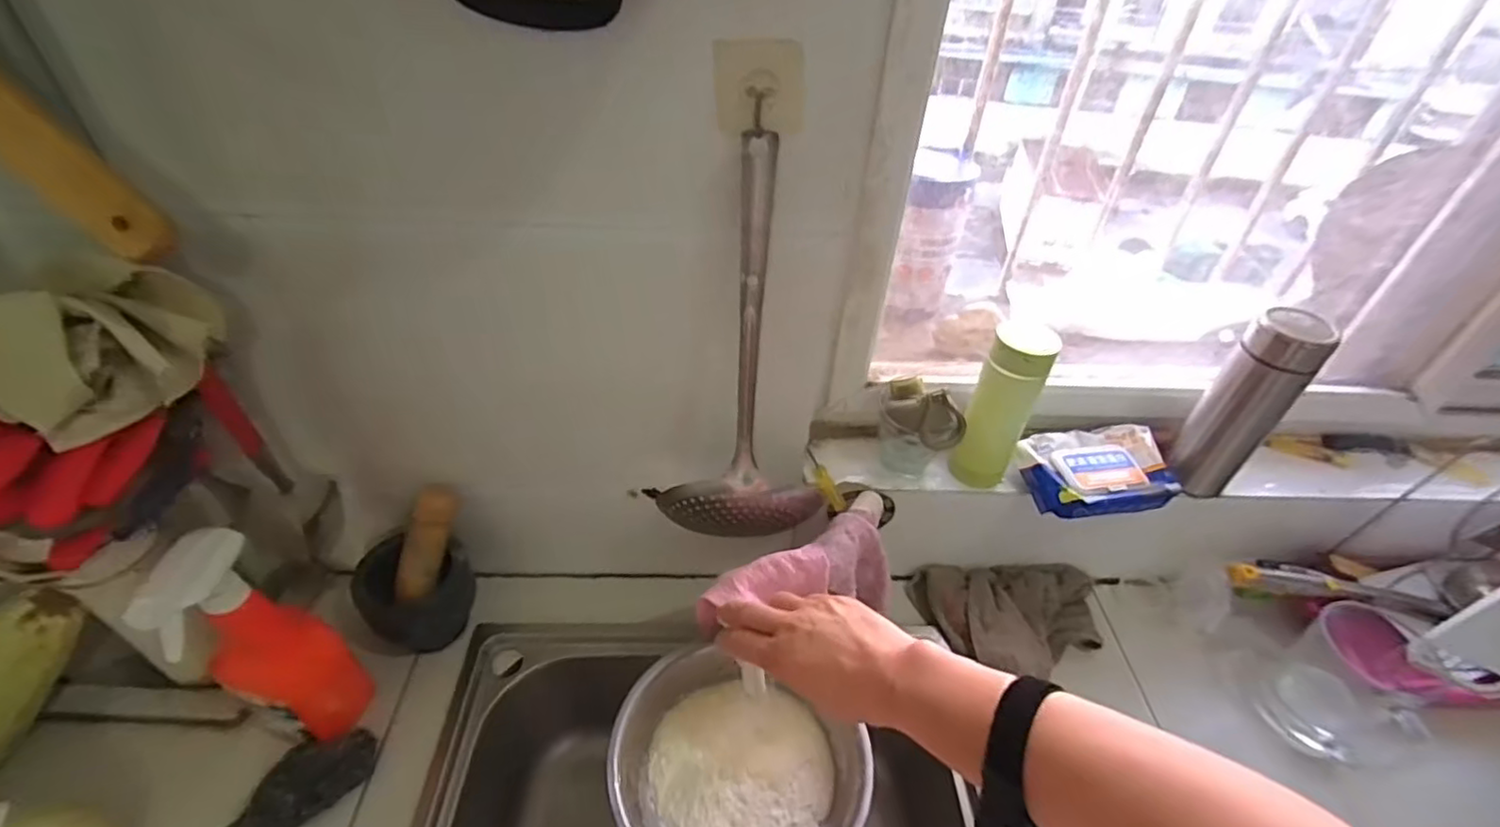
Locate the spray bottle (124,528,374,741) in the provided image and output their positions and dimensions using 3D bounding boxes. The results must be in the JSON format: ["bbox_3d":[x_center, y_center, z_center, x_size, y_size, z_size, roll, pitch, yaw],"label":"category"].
[{"bbox_3d":[-0.421,0.210,0.561,0.074,0.274,0.087,24,45,20],"label":"spray bottle"}]

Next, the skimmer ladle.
[{"bbox_3d":[-0.001,-0.033,0.542,0.148,0.369,0.080,-3,43,-9],"label":"skimmer ladle"}]

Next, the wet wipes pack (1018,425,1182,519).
[{"bbox_3d":[0.390,0.061,0.718,0.172,0.033,0.105,-6,43,-11],"label":"wet wipes pack"}]

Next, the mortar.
[{"bbox_3d":[-0.359,0.198,0.687,0.089,0.125,0.106,15,43,11],"label":"mortar"}]

